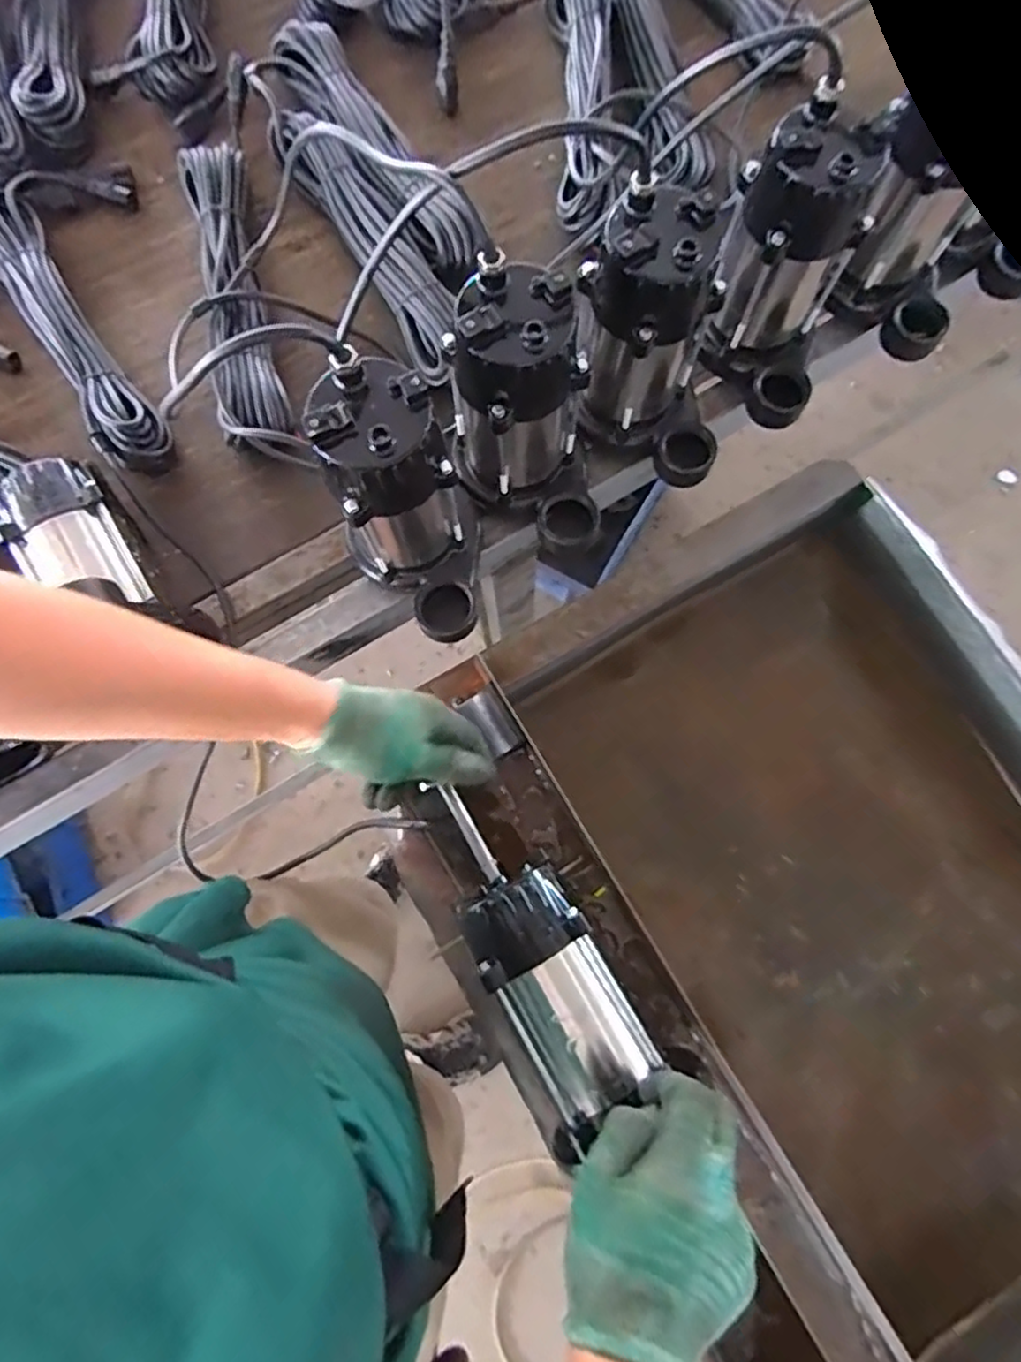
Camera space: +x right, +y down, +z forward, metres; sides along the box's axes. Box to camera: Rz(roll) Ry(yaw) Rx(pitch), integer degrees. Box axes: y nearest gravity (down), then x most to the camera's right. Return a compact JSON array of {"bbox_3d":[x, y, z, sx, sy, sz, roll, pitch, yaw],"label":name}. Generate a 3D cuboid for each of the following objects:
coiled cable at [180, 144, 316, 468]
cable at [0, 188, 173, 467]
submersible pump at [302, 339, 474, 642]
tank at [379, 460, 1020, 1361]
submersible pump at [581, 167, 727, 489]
[{"bbox_3d":[-0.270,-0.372,0.655,0.074,0.051,0.345,-15,78,-4],"label":"coiled cable"},{"bbox_3d":[-0.440,-0.355,0.653,0.078,0.045,0.344,-37,80,-8],"label":"cable"},{"bbox_3d":[-0.084,-0.126,0.530,0.114,0.209,0.146,-9,78,-2],"label":"submersible pump"},{"bbox_3d":[0.310,0.250,0.694,0.592,0.271,0.768,-31,80,-7],"label":"tank"},{"bbox_3d":[0.131,-0.280,0.564,0.157,0.198,0.094,25,79,5],"label":"submersible pump"}]

